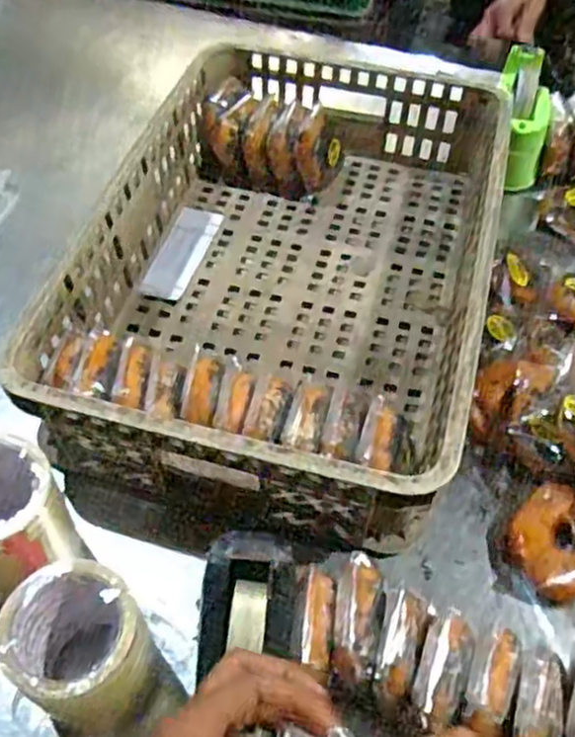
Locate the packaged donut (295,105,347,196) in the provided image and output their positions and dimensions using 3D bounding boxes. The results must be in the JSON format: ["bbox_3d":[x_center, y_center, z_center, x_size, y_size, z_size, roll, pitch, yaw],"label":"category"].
[{"bbox_3d":[0.050,-0.304,0.971,0.050,0.095,0.125,19,56,13],"label":"packaged donut"}]

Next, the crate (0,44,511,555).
[{"bbox_3d":[0.009,-0.129,0.818,0.411,0.147,0.605,14,52,7],"label":"crate"}]

